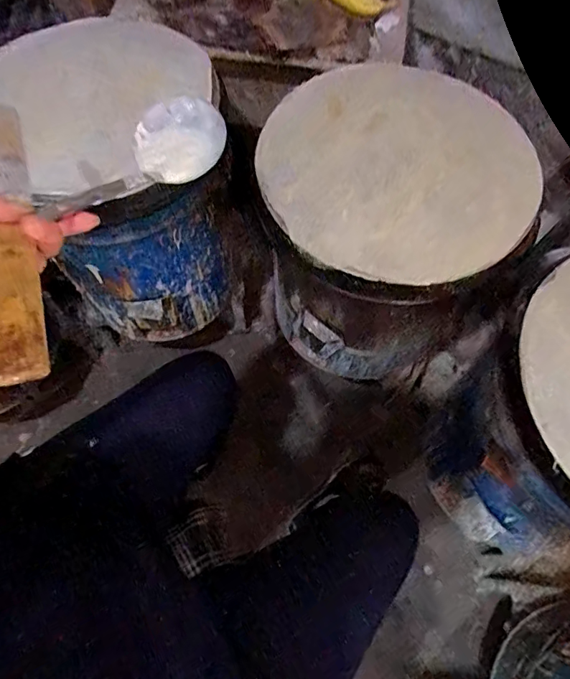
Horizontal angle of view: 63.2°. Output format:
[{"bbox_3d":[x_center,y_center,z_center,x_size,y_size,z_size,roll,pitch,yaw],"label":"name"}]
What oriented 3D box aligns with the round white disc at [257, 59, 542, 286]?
[{"bbox_3d":[0.144,-0.258,0.665,0.373,0.045,0.411,-28,65,-7],"label":"round white disc"}]

